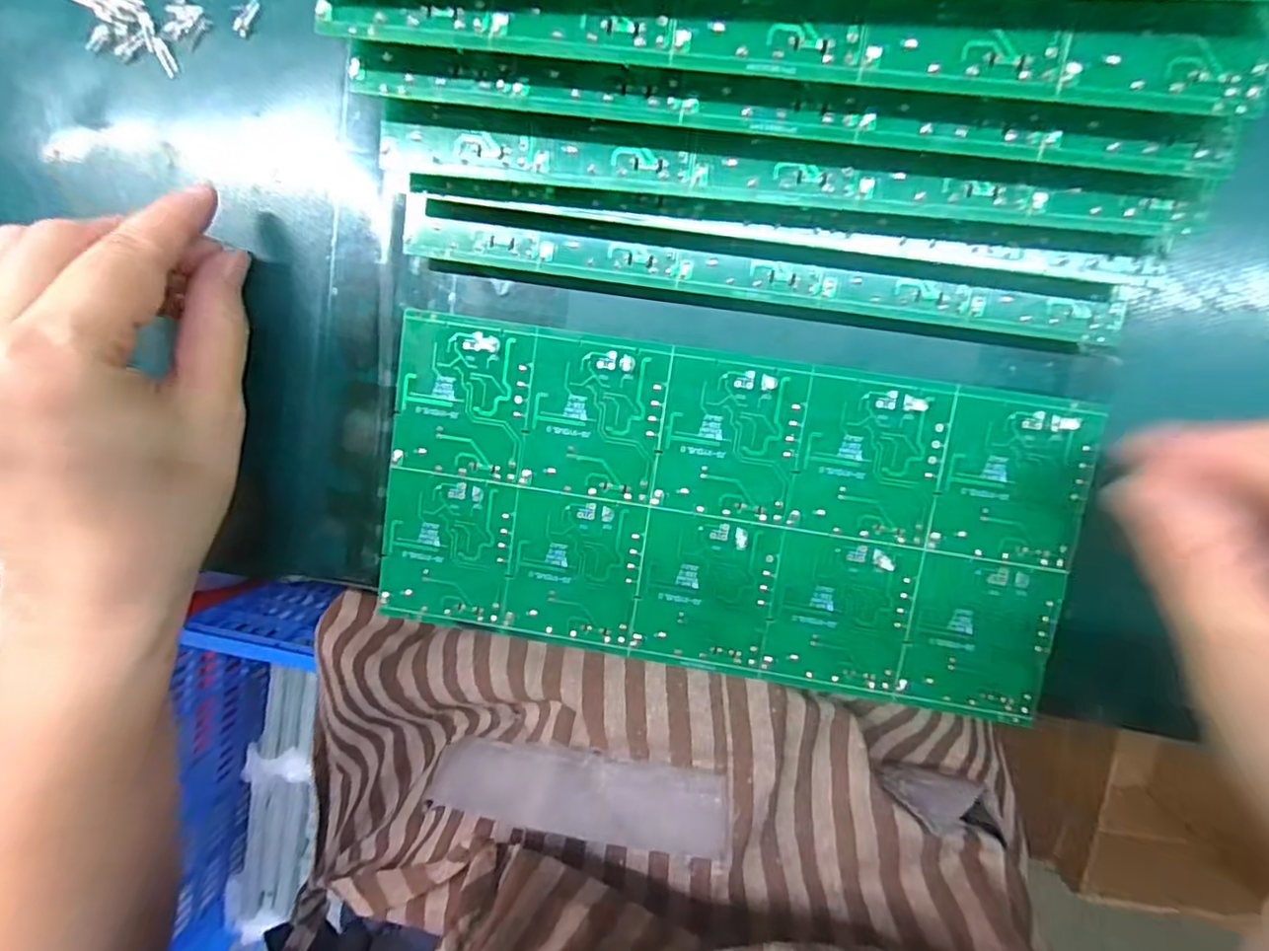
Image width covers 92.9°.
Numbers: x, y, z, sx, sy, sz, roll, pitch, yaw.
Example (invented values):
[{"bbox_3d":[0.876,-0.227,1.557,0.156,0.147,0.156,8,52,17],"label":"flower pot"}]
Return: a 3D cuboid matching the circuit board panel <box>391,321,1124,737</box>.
[{"bbox_3d":[0.028,0.014,0.203,0.224,0.004,0.106,9,98,3],"label":"circuit board panel"}]

